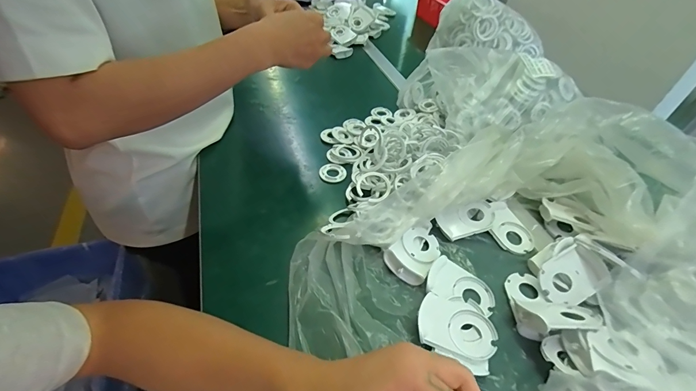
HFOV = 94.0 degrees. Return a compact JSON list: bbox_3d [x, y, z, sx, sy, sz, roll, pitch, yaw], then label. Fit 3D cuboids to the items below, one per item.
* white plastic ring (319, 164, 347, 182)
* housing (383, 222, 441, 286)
[{"bbox_3d":[-0.025,-0.037,0.540,0.044,0.005,0.041,3,45,-3],"label":"white plastic ring"},{"bbox_3d":[0.094,0.074,0.430,0.057,0.017,0.093,38,53,27],"label":"housing"}]

